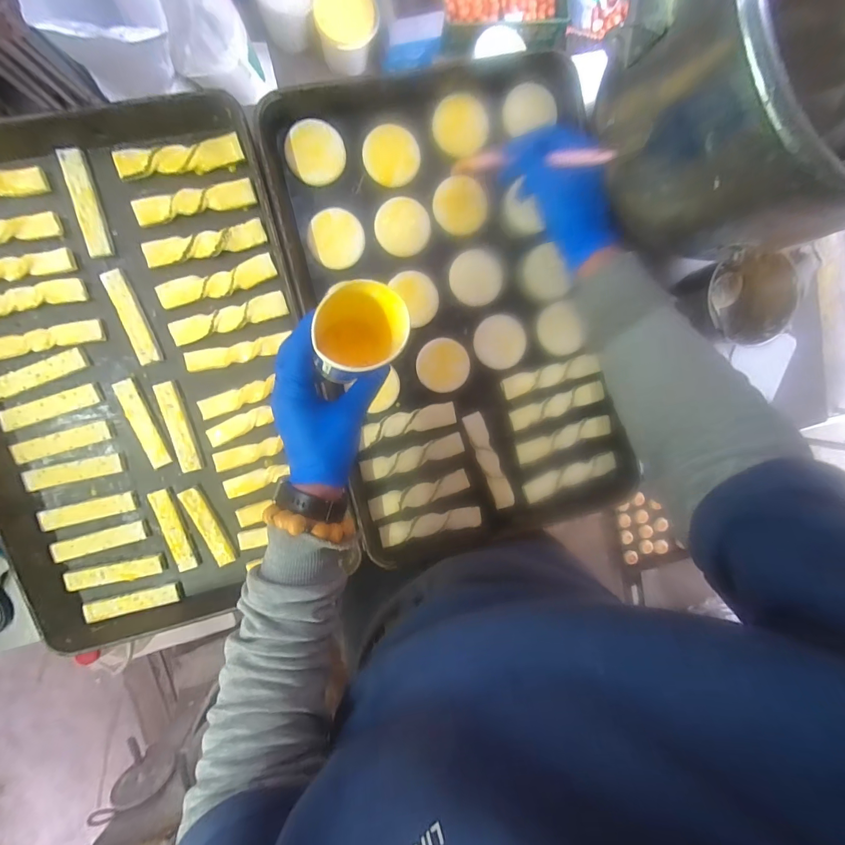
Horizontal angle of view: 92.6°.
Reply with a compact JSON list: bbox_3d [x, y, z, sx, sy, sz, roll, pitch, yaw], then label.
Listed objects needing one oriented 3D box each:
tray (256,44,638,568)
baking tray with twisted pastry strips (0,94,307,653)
[{"bbox_3d":[0.054,-0.140,0.546,0.399,0.044,0.624,-15,97,-6],"label":"tray"},{"bbox_3d":[-0.341,-0.047,0.505,0.409,0.049,0.619,-14,97,-6],"label":"baking tray with twisted pastry strips"}]

